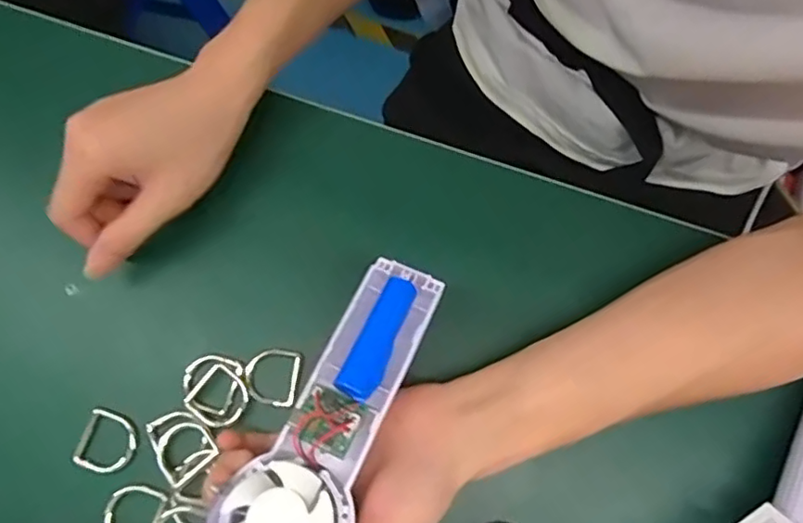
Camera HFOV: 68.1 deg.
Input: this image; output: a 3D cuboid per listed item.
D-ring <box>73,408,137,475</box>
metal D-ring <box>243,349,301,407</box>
[{"bbox_3d":[-0.169,0.104,0.342,0.031,0.007,0.033,19,65,-6],"label":"D-ring"},{"bbox_3d":[-0.076,0.067,0.348,0.032,0.007,0.033,7,79,2],"label":"metal D-ring"}]

